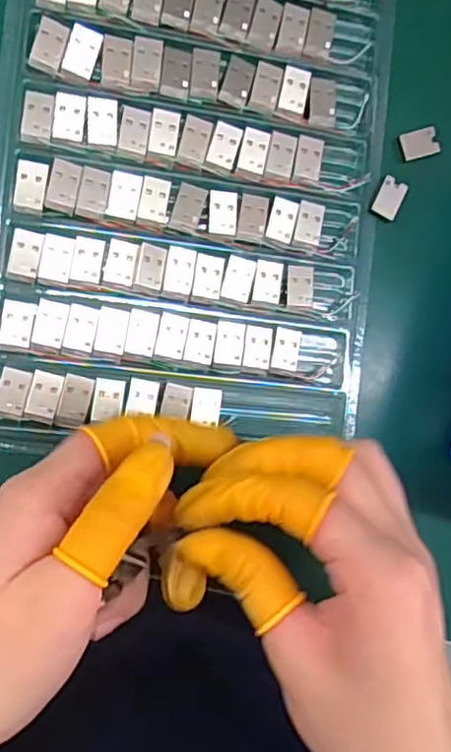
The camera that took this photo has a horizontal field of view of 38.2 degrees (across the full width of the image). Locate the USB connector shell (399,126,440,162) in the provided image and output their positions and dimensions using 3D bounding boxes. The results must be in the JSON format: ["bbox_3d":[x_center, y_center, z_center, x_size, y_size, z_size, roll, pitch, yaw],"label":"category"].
[{"bbox_3d":[0.089,-0.106,0.298,0.018,0.004,0.013,-17,94,-8],"label":"USB connector shell"}]

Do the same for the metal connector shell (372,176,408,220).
[{"bbox_3d":[0.075,-0.081,0.294,0.011,0.005,0.018,30,87,-9],"label":"metal connector shell"}]

